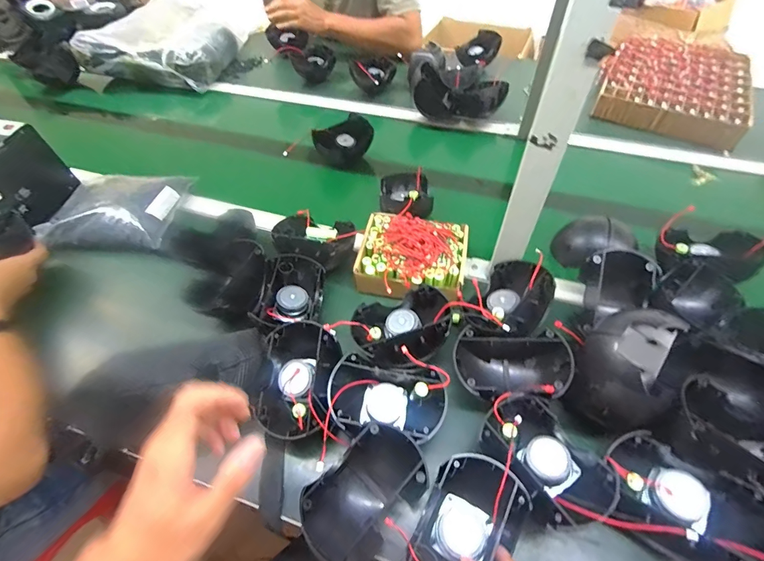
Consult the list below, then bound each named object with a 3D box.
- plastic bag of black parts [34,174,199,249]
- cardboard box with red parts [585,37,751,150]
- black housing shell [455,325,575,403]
[{"bbox_3d":[-0.508,-0.140,0.718,0.245,0.048,0.183,0,52,2],"label":"plastic bag of black parts"},{"bbox_3d":[0.736,-0.506,0.956,0.310,0.049,0.453,24,57,20],"label":"cardboard box with red parts"},{"bbox_3d":[0.158,0.110,0.475,0.135,0.072,0.090,6,53,7],"label":"black housing shell"}]

